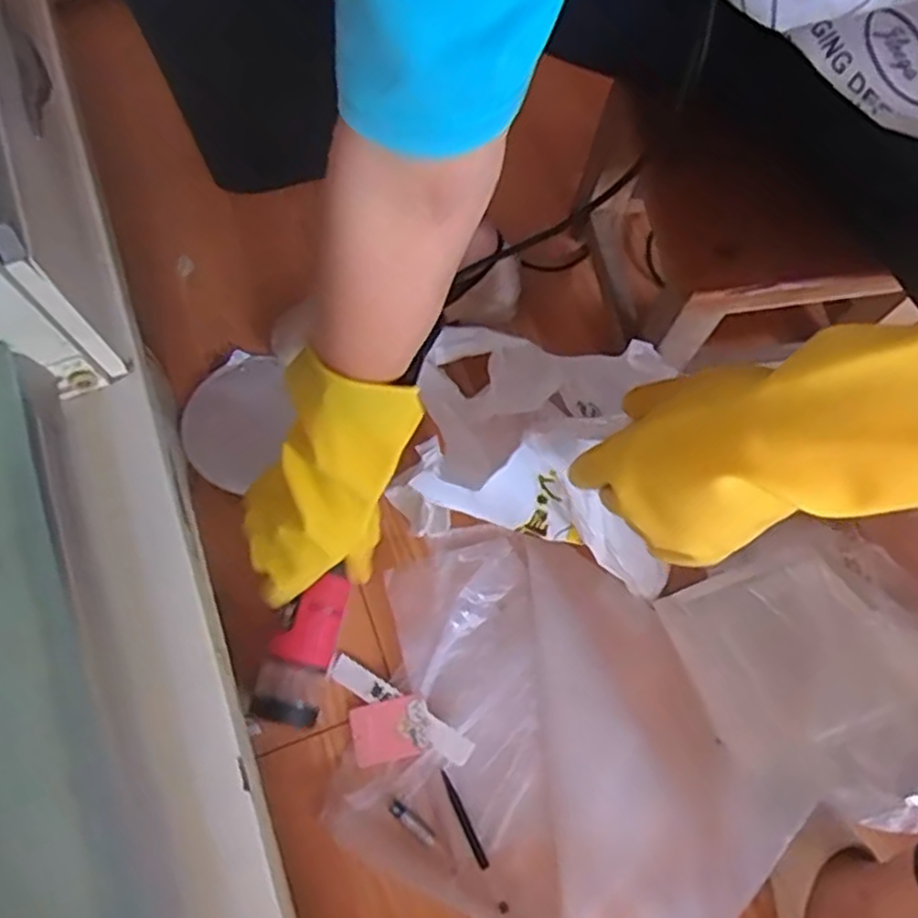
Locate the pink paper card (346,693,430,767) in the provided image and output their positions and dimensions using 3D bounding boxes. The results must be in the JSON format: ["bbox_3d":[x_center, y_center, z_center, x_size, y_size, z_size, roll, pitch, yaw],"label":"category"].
[{"bbox_3d":[-0.056,0.217,0.583,0.062,0.008,0.045,-14,72,-6],"label":"pink paper card"}]

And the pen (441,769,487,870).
[{"bbox_3d":[0.003,0.281,0.569,0.008,0.010,0.074,-24,73,-9],"label":"pen"}]

